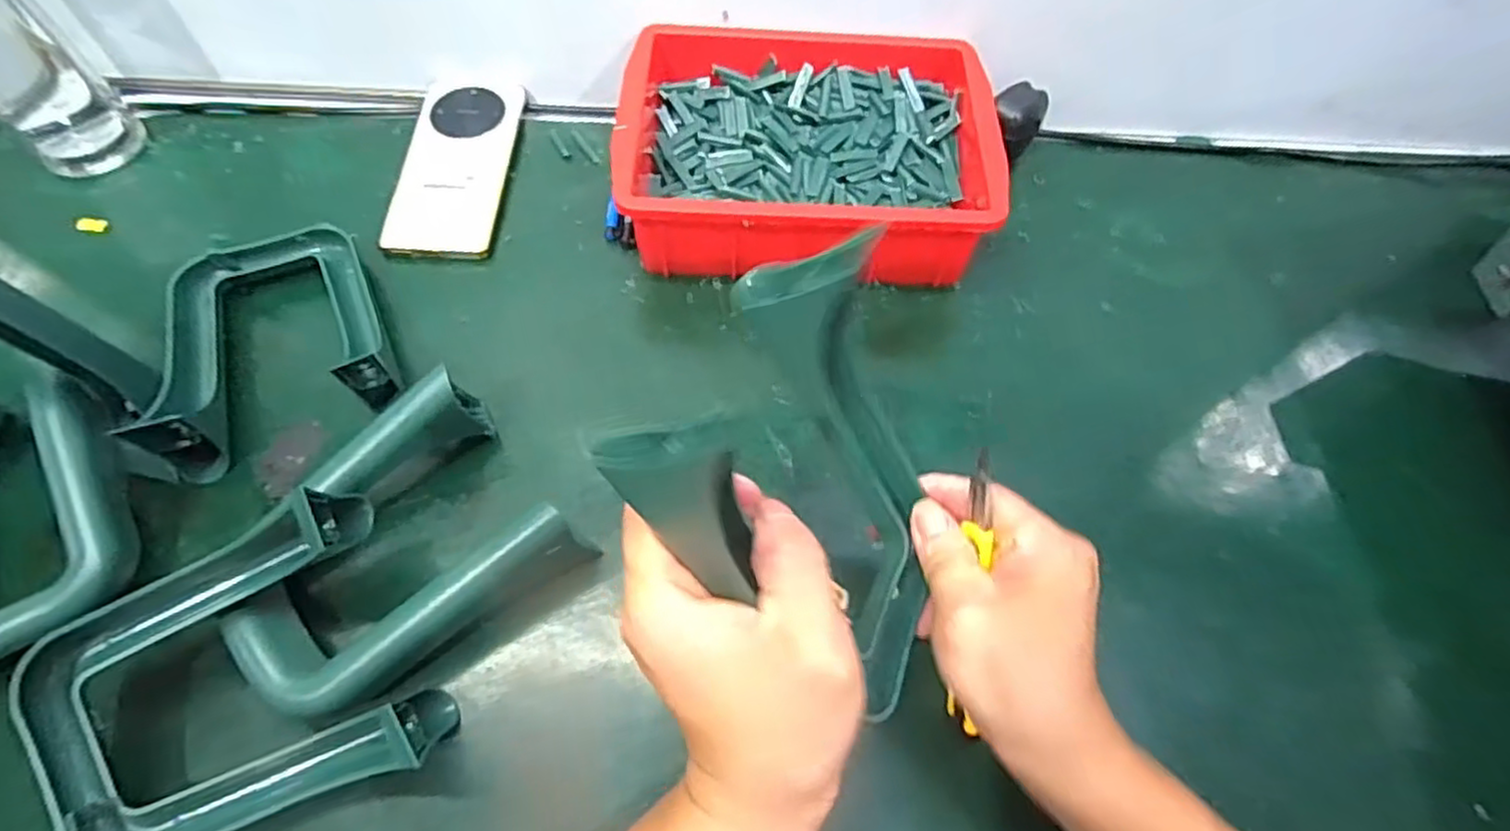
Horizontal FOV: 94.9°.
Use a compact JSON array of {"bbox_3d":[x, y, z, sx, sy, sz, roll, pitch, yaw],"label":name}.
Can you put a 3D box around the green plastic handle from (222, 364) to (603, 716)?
[{"bbox_3d":[-0.183,0.070,0.356,0.161,0.059,0.129,-38,69,-20],"label":"green plastic handle"}]

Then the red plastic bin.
[{"bbox_3d":[0.036,-0.187,0.494,0.246,0.073,0.188,2,62,-1],"label":"red plastic bin"}]

